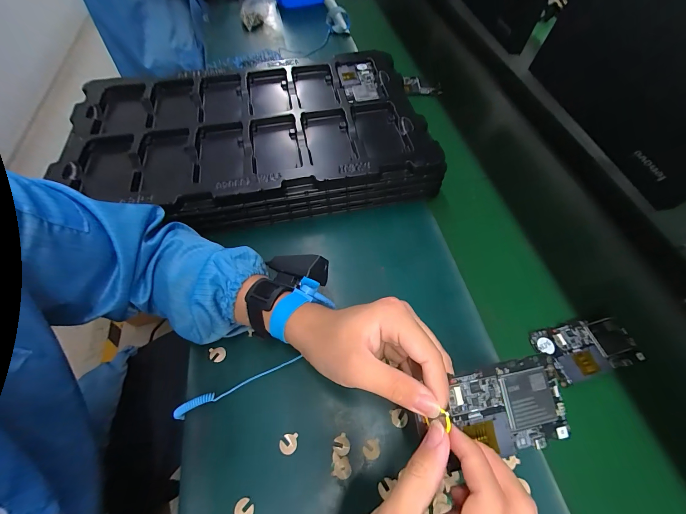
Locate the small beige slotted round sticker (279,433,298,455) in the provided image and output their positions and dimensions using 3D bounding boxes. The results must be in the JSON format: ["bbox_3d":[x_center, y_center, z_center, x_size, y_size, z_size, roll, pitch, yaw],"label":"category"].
[{"bbox_3d":[-0.056,0.193,0.306,0.018,0.004,0.019,1,59,-2],"label":"small beige slotted round sticker"}]

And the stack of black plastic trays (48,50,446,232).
[{"bbox_3d":[-0.144,-0.205,0.497,0.544,0.076,0.327,-6,60,-7],"label":"stack of black plastic trays"}]

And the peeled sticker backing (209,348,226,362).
[{"bbox_3d":[-0.150,0.116,0.353,0.019,0.004,0.017,-4,59,-5],"label":"peeled sticker backing"}]

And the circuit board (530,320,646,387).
[{"bbox_3d":[0.301,0.110,0.365,0.123,0.011,0.064,-12,61,-10],"label":"circuit board"}]

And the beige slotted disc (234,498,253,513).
[{"bbox_3d":[-0.093,0.239,0.279,0.017,0.004,0.018,1,59,-2],"label":"beige slotted disc"}]

